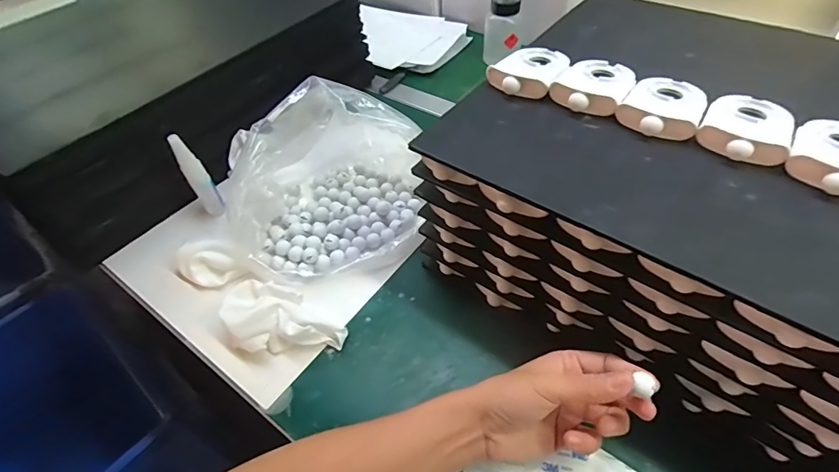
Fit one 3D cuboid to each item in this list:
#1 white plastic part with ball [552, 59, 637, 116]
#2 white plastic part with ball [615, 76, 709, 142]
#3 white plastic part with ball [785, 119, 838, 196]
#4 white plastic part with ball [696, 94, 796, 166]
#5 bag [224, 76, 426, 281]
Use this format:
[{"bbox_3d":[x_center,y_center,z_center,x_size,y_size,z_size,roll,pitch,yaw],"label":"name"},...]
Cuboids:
[{"bbox_3d":[0.152,-0.133,0.378,0.058,0.012,0.083,24,55,23],"label":"white plastic part with ball"},{"bbox_3d":[0.199,-0.107,0.353,0.057,0.014,0.085,29,57,26],"label":"white plastic part with ball"},{"bbox_3d":[0.296,-0.060,0.307,0.057,0.016,0.085,27,56,25],"label":"white plastic part with ball"},{"bbox_3d":[0.248,-0.086,0.331,0.056,0.013,0.083,27,56,25],"label":"white plastic part with ball"},{"bbox_3d":[-0.105,-0.068,0.479,0.194,0.134,0.186,-14,50,-7],"label":"bag"}]

